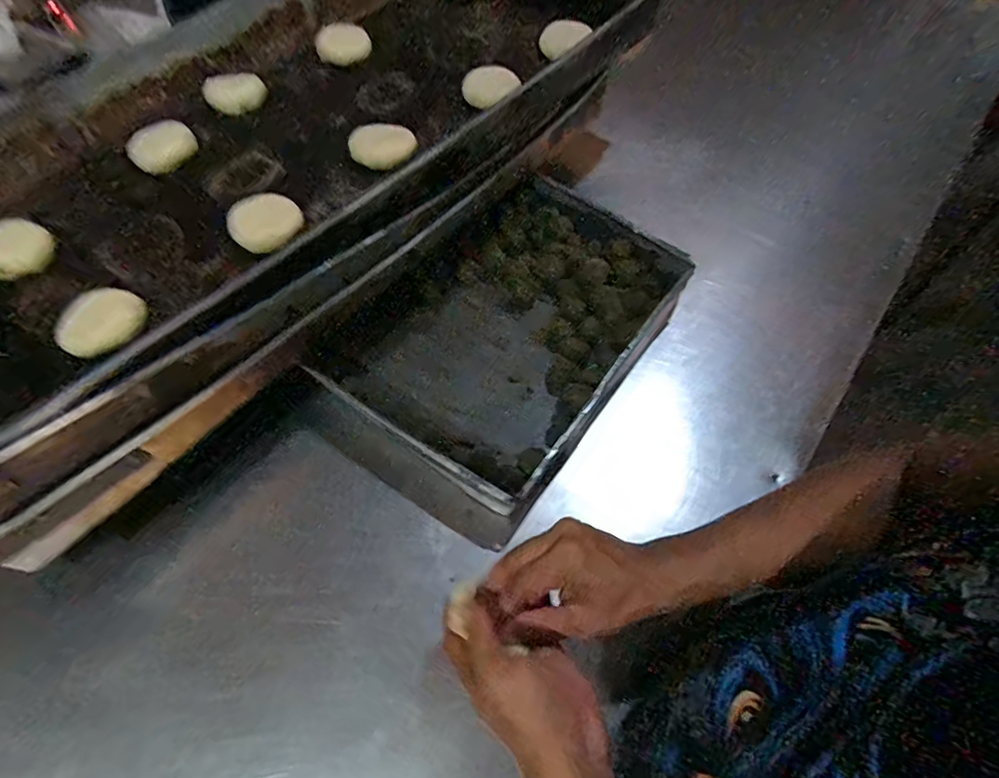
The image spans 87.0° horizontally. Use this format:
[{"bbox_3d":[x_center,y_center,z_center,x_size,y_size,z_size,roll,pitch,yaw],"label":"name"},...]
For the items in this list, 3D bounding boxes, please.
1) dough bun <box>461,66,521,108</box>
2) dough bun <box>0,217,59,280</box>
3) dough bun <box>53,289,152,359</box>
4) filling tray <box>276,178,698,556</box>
[{"bbox_3d":[-0.010,-0.348,0.607,0.064,0.024,0.044,1,61,0],"label":"dough bun"},{"bbox_3d":[-0.476,-0.138,0.518,0.061,0.027,0.061,33,66,16],"label":"dough bun"},{"bbox_3d":[-0.352,-0.060,0.466,0.056,0.021,0.067,17,62,9],"label":"dough bun"},{"bbox_3d":[0.002,-0.064,0.591,0.282,0.072,0.398,33,66,16],"label":"filling tray"}]

